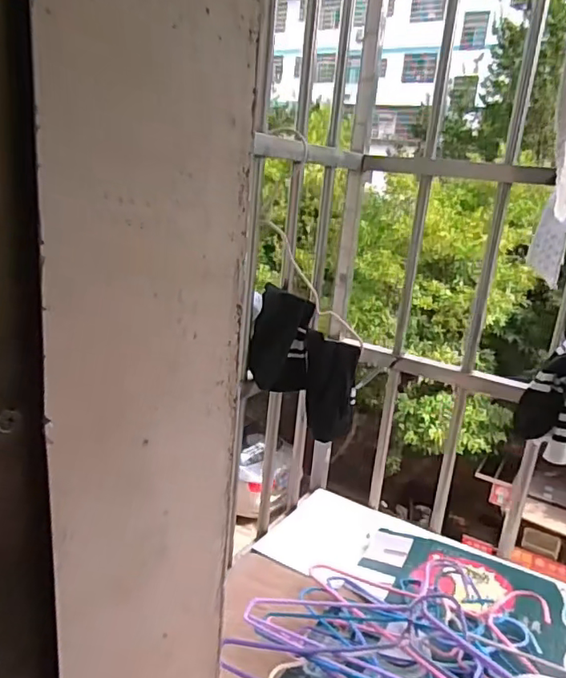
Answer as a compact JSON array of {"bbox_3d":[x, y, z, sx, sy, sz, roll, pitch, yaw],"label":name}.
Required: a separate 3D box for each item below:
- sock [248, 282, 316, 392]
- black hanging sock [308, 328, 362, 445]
[{"bbox_3d":[-0.002,0.004,0.749,0.079,0.134,0.043,5,17,-1],"label":"sock"},{"bbox_3d":[0.066,0.069,0.757,0.071,0.138,0.033,6,17,3],"label":"black hanging sock"}]

